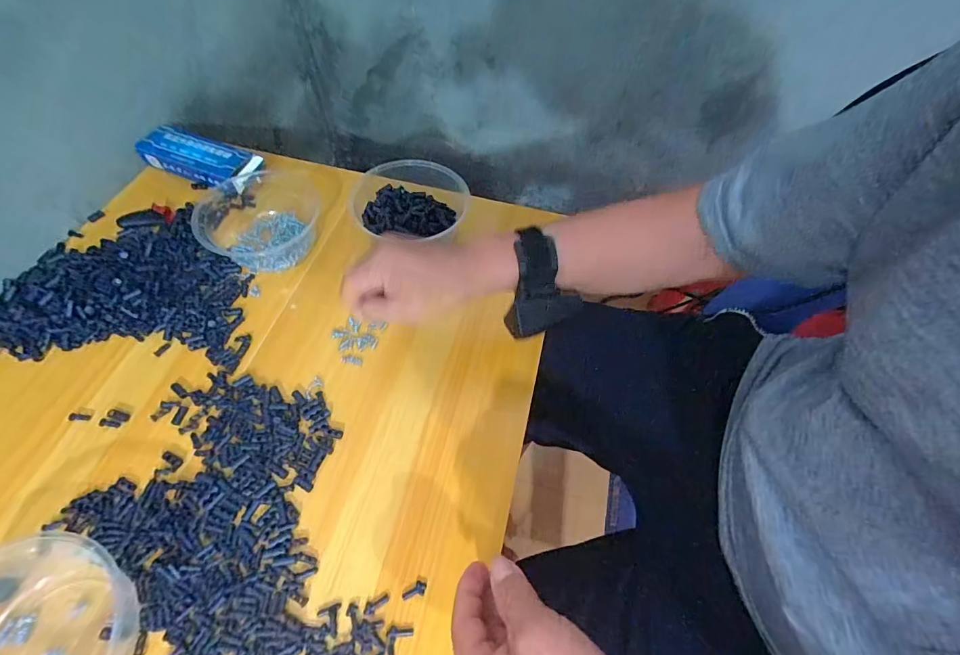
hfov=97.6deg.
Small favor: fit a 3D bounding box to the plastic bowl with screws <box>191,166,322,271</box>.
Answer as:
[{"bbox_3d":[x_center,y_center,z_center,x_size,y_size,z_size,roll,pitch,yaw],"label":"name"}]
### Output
[{"bbox_3d":[-0.269,-0.146,0.516,0.137,0.063,0.166,-23,62,-18],"label":"plastic bowl with screws"}]

